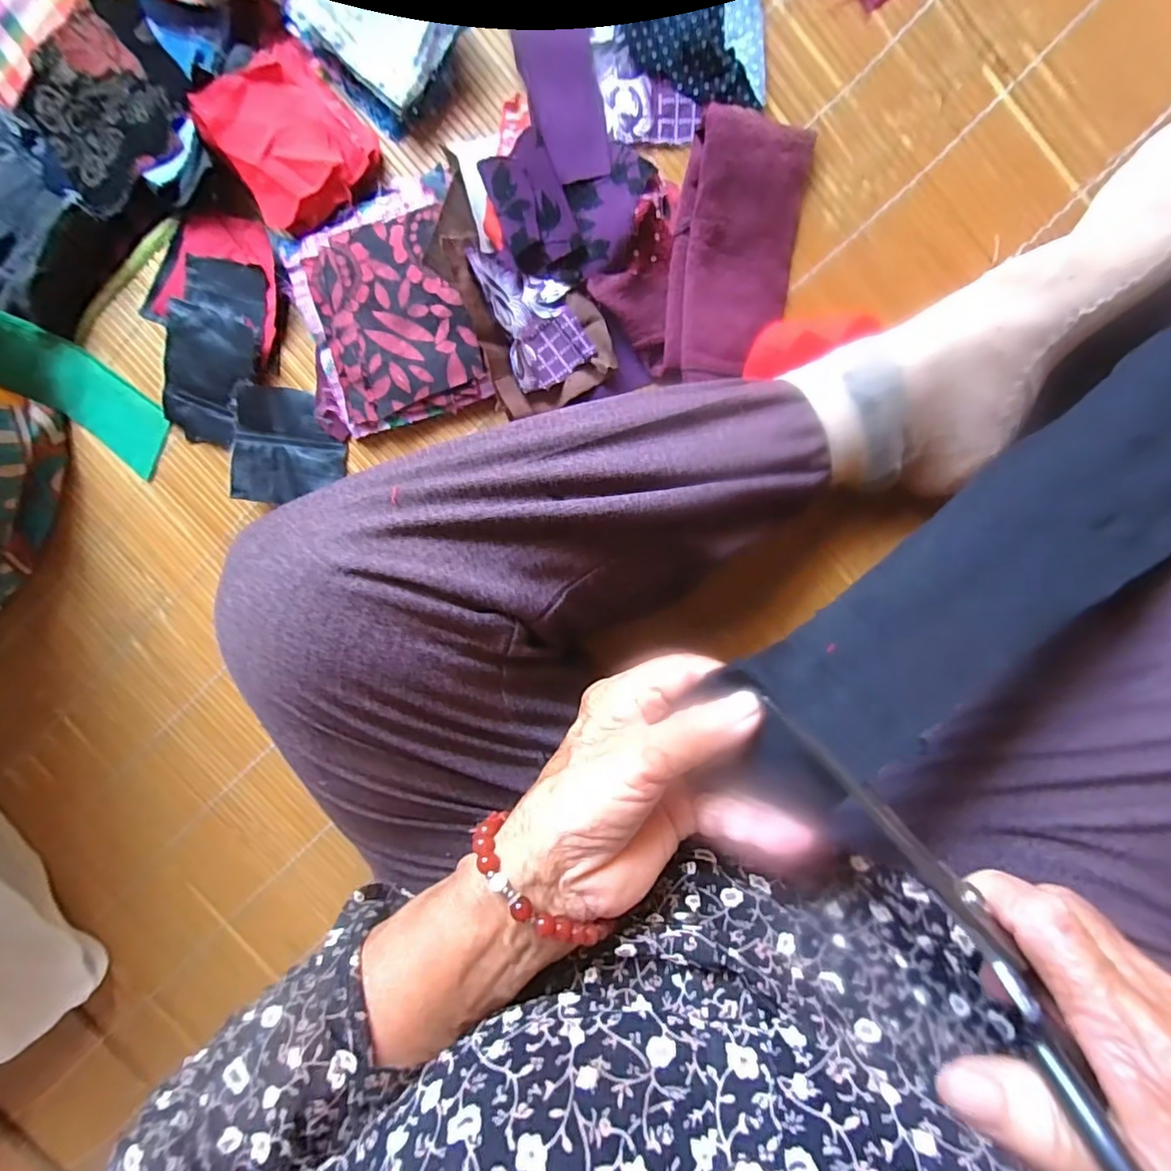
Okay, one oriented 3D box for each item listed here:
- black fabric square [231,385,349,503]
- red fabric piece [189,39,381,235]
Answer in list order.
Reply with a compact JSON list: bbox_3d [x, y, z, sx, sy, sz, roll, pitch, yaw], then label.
[{"bbox_3d":[-0.194,-0.091,0.365,0.068,0.009,0.072,4,95,-10],"label":"black fabric square"},{"bbox_3d":[-0.172,-0.257,0.314,0.078,0.021,0.089,-44,88,7],"label":"red fabric piece"}]

